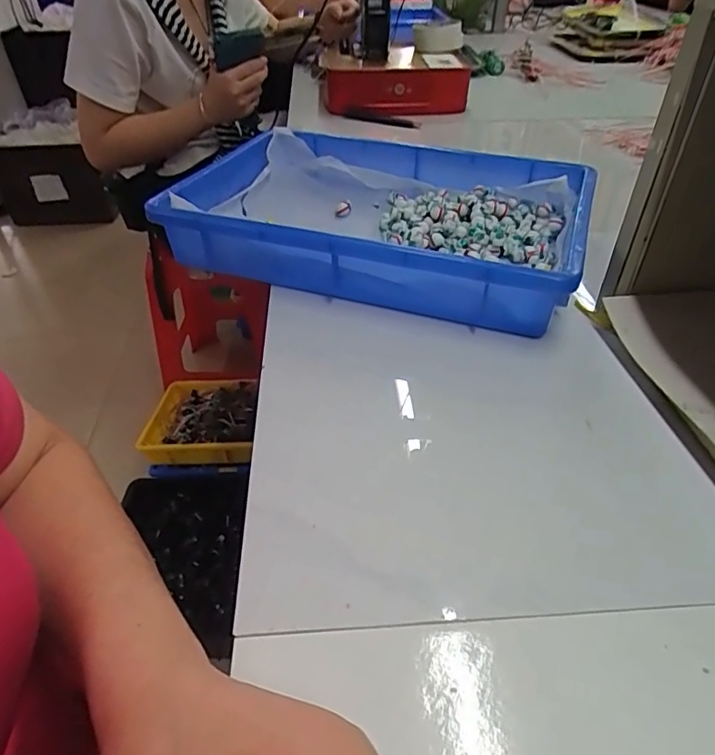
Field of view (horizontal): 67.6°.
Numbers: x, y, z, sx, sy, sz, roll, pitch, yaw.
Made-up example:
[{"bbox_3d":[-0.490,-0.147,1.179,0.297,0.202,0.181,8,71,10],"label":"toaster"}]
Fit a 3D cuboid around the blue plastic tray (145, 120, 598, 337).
[{"bbox_3d":[0.024,-0.162,0.533,0.374,0.067,0.246,15,43,17],"label":"blue plastic tray"}]

